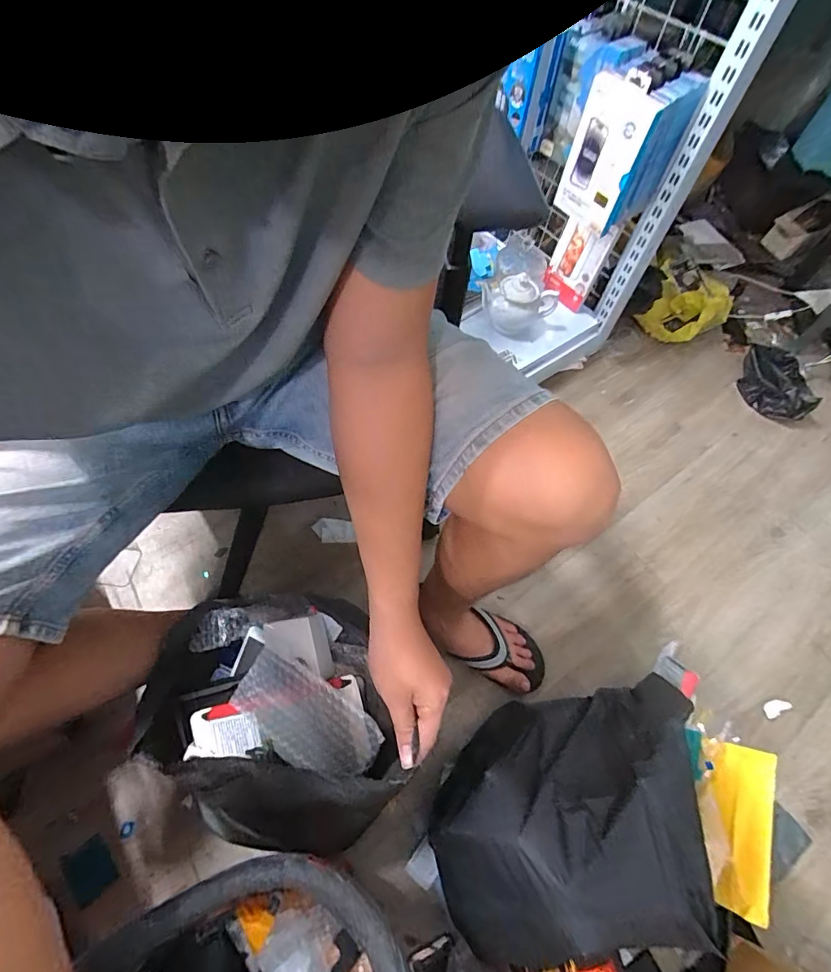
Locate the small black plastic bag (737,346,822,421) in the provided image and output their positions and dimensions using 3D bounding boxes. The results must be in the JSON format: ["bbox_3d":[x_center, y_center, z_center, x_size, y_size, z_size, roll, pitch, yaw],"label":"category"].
[{"bbox_3d":[0.882,-0.264,1.140,0.117,0.080,0.231,3,60,-2],"label":"small black plastic bag"}]

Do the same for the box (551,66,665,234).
[{"bbox_3d":[0.330,-0.584,0.813,0.029,0.221,0.126,-35,69,-21],"label":"box"}]

